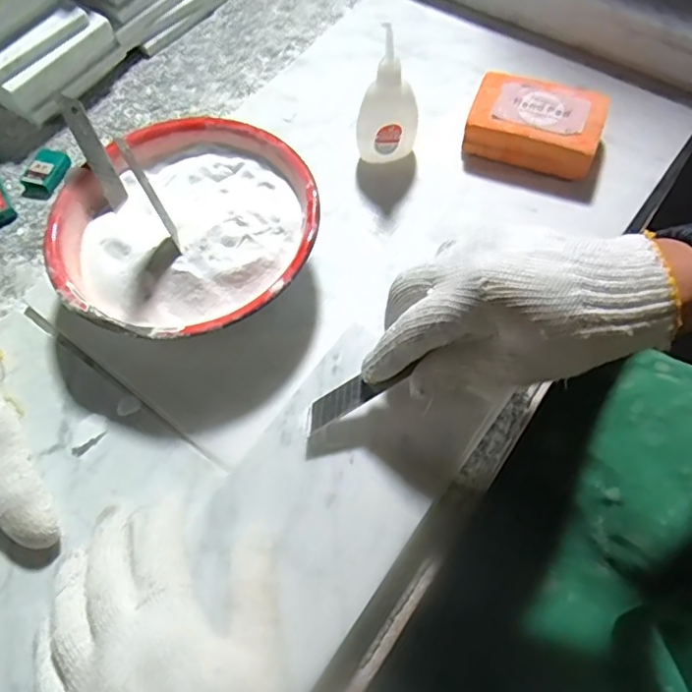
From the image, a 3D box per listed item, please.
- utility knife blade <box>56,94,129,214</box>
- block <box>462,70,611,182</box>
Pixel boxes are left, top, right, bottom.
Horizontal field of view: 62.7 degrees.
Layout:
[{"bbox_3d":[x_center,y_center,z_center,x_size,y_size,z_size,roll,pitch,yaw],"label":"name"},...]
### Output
[{"bbox_3d":[-0.164,-0.126,0.372,0.013,0.008,0.071,-27,106,-9],"label":"utility knife blade"},{"bbox_3d":[0.139,-0.163,0.420,0.091,0.033,0.063,22,67,13],"label":"block"}]

